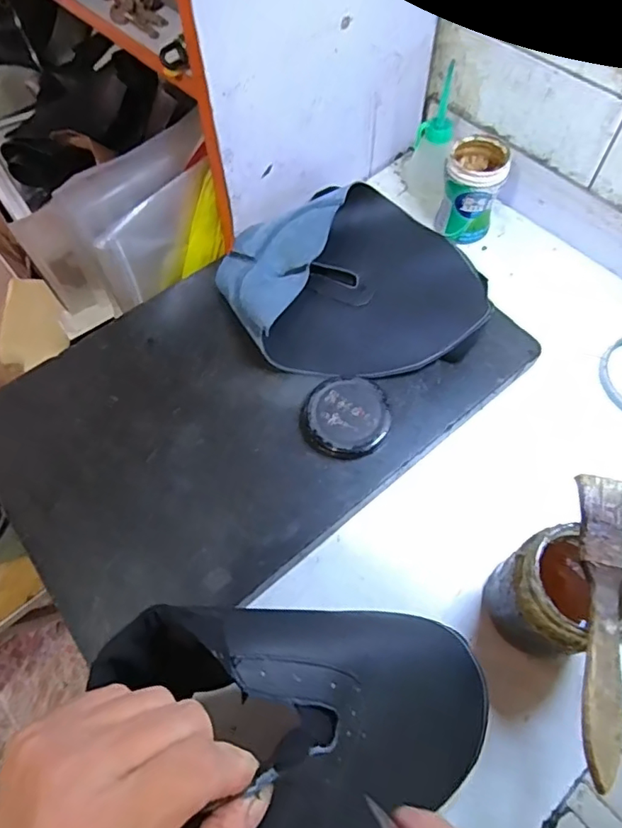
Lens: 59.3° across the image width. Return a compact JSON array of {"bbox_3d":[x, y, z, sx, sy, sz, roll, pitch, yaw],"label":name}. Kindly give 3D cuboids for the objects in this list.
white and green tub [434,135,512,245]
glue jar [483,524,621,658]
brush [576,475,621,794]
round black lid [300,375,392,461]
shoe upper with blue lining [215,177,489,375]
[{"bbox_3d":[0.145,-0.202,0.496,0.051,0.078,0.050,-1,61,1],"label":"white and green tub"},{"bbox_3d":[0.142,0.107,0.322,0.061,0.102,0.058,-1,61,1],"label":"glue jar"},{"bbox_3d":[0.145,0.098,0.266,0.027,0.006,0.143,11,62,8],"label":"brush"},{"bbox_3d":[0.027,0.001,0.408,0.063,0.010,0.063,-1,61,1],"label":"round black lid"},{"bbox_3d":[0.036,-0.112,0.445,0.202,0.040,0.167,-16,62,-7],"label":"shoe upper with blue lining"}]

